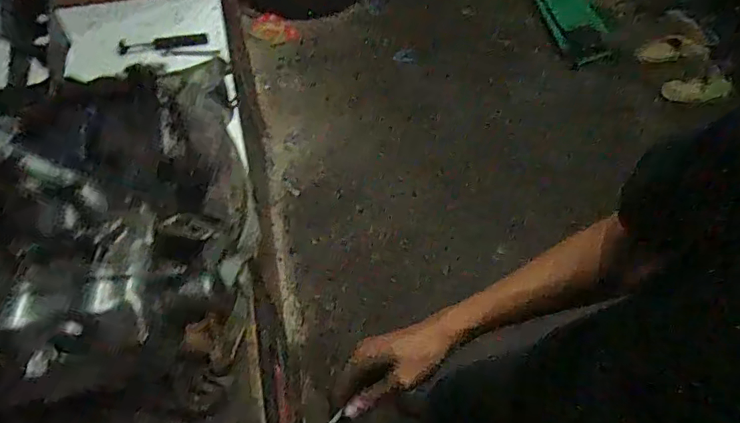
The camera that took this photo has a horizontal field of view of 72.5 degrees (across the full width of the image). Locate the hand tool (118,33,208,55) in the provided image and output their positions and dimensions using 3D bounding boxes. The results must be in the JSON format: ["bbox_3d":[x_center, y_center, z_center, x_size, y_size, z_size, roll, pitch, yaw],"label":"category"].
[{"bbox_3d":[-0.423,-0.344,1.031,0.171,0.023,0.036,-14,61,-8],"label":"hand tool"}]

